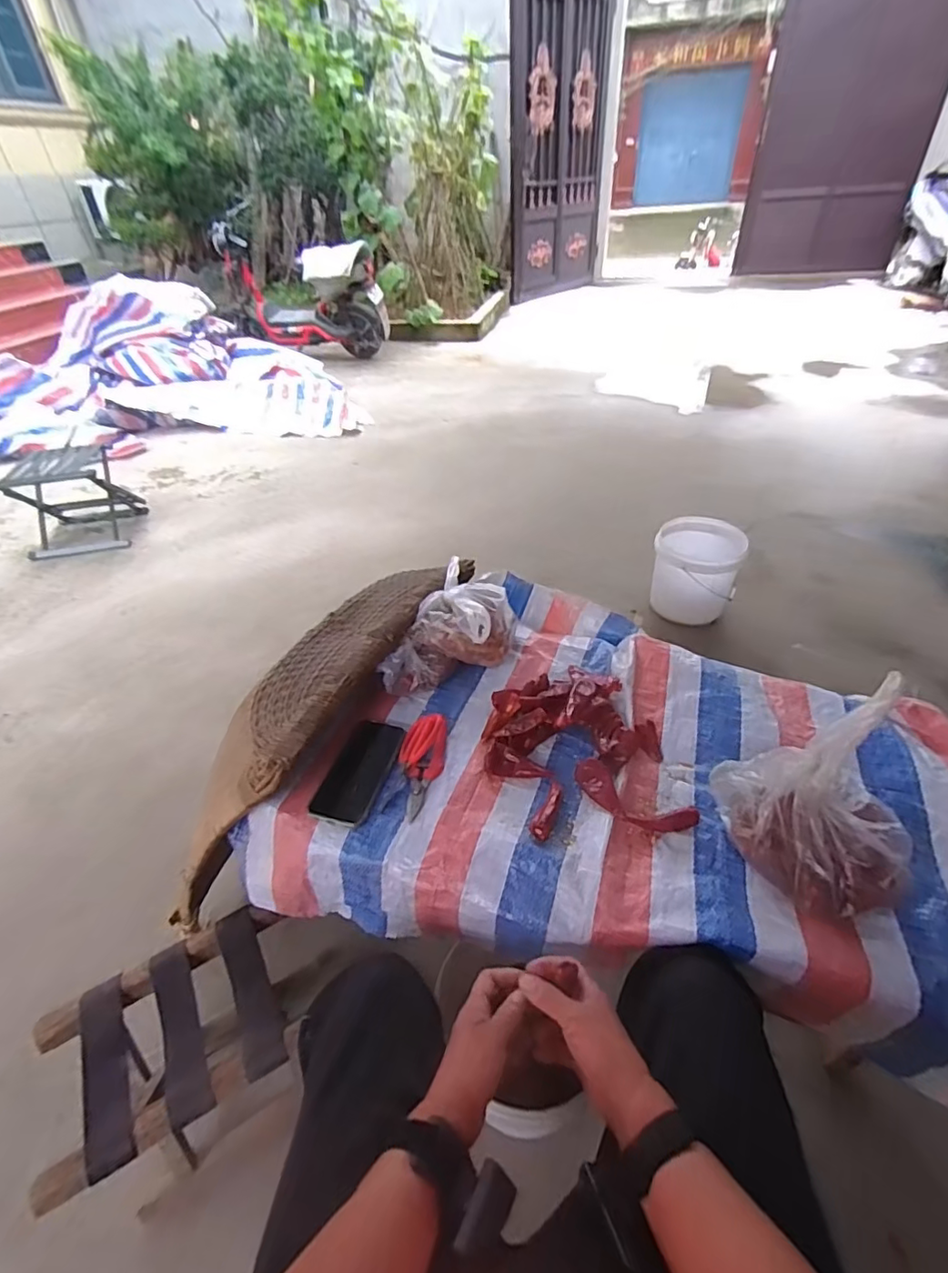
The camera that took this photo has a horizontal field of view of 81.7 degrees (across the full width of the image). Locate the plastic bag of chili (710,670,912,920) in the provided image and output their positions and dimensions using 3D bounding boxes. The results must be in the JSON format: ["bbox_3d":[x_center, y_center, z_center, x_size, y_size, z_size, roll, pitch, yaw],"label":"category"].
[{"bbox_3d":[0.376,0.171,0.576,0.149,0.189,0.175,-16,42,-13],"label":"plastic bag of chili"}]

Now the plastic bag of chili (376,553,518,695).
[{"bbox_3d":[-0.027,-0.006,0.867,0.146,0.110,0.245,15,45,22],"label":"plastic bag of chili"}]

